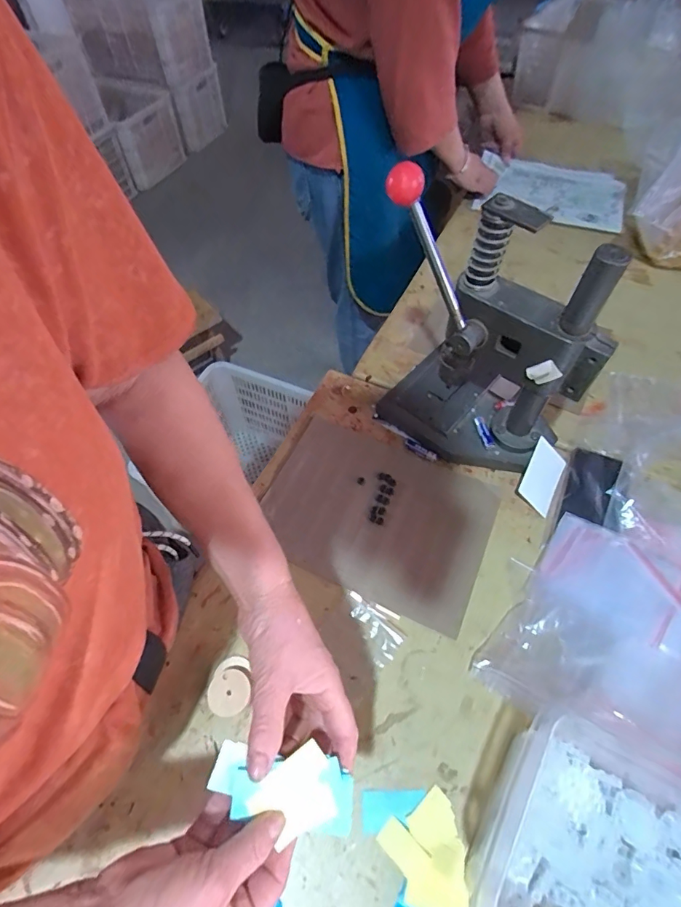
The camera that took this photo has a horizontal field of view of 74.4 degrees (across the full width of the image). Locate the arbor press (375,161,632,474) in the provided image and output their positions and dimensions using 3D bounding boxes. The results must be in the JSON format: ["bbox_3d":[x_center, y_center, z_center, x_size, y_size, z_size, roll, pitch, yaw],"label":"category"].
[{"bbox_3d":[0.171,-0.141,0.532,0.242,0.306,0.169,19,59,13],"label":"arbor press"}]

